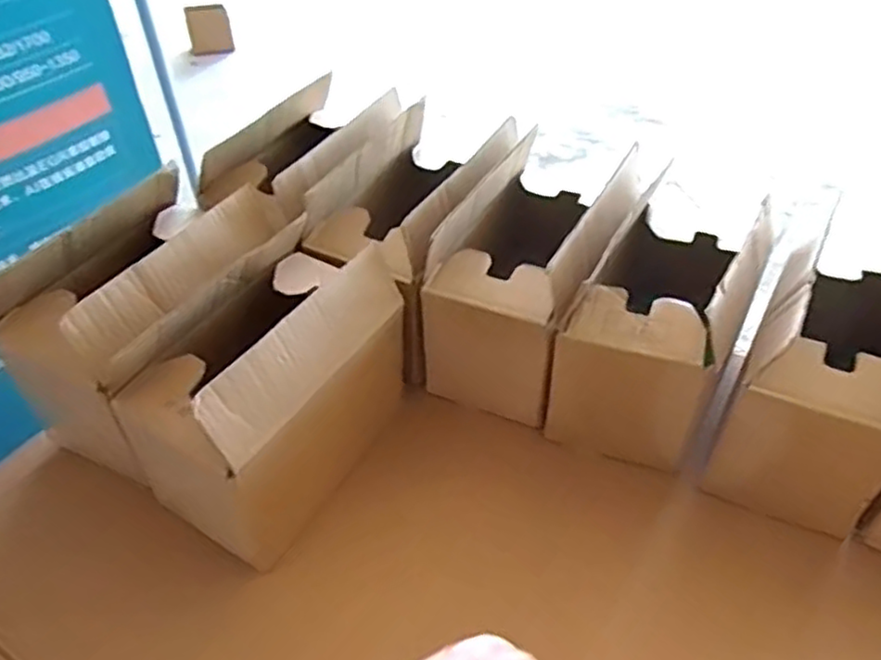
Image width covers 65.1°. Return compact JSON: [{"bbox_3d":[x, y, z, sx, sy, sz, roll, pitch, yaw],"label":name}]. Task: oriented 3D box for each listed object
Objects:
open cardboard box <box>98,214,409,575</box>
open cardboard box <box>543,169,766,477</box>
[{"bbox_3d":[-0.151,0.049,0.633,0.140,0.214,0.248,24,49,22],"label":"open cardboard box"},{"bbox_3d":[0.214,0.006,0.684,0.145,0.244,0.194,22,49,21],"label":"open cardboard box"}]

